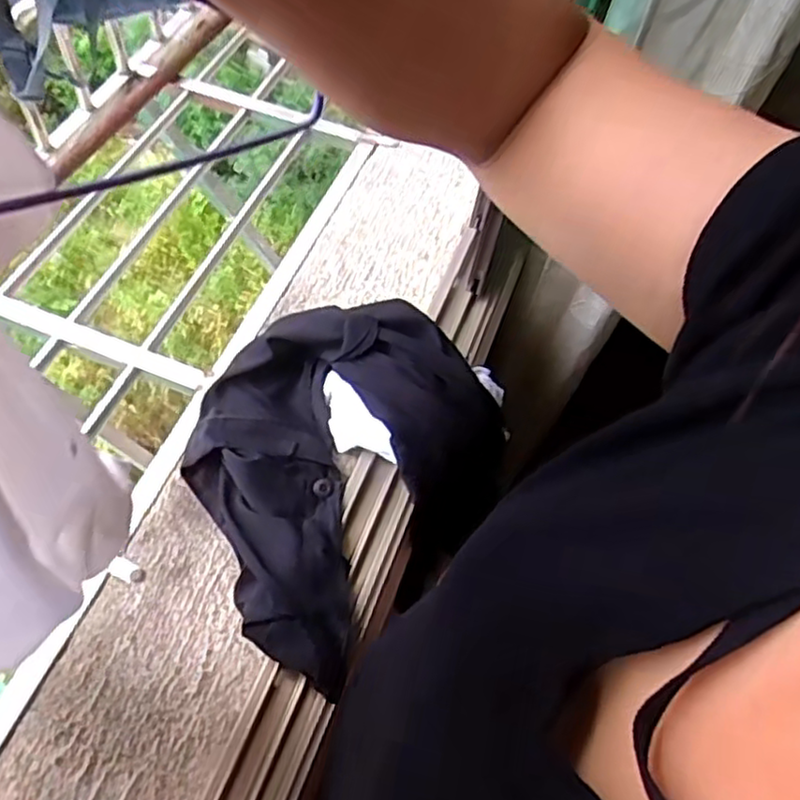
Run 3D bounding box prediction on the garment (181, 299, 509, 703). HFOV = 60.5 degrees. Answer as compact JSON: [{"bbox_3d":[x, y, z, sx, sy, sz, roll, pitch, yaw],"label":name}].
[{"bbox_3d":[-0.067,0.060,0.730,0.342,0.099,0.323,-39,71,-24],"label":"garment"}]

